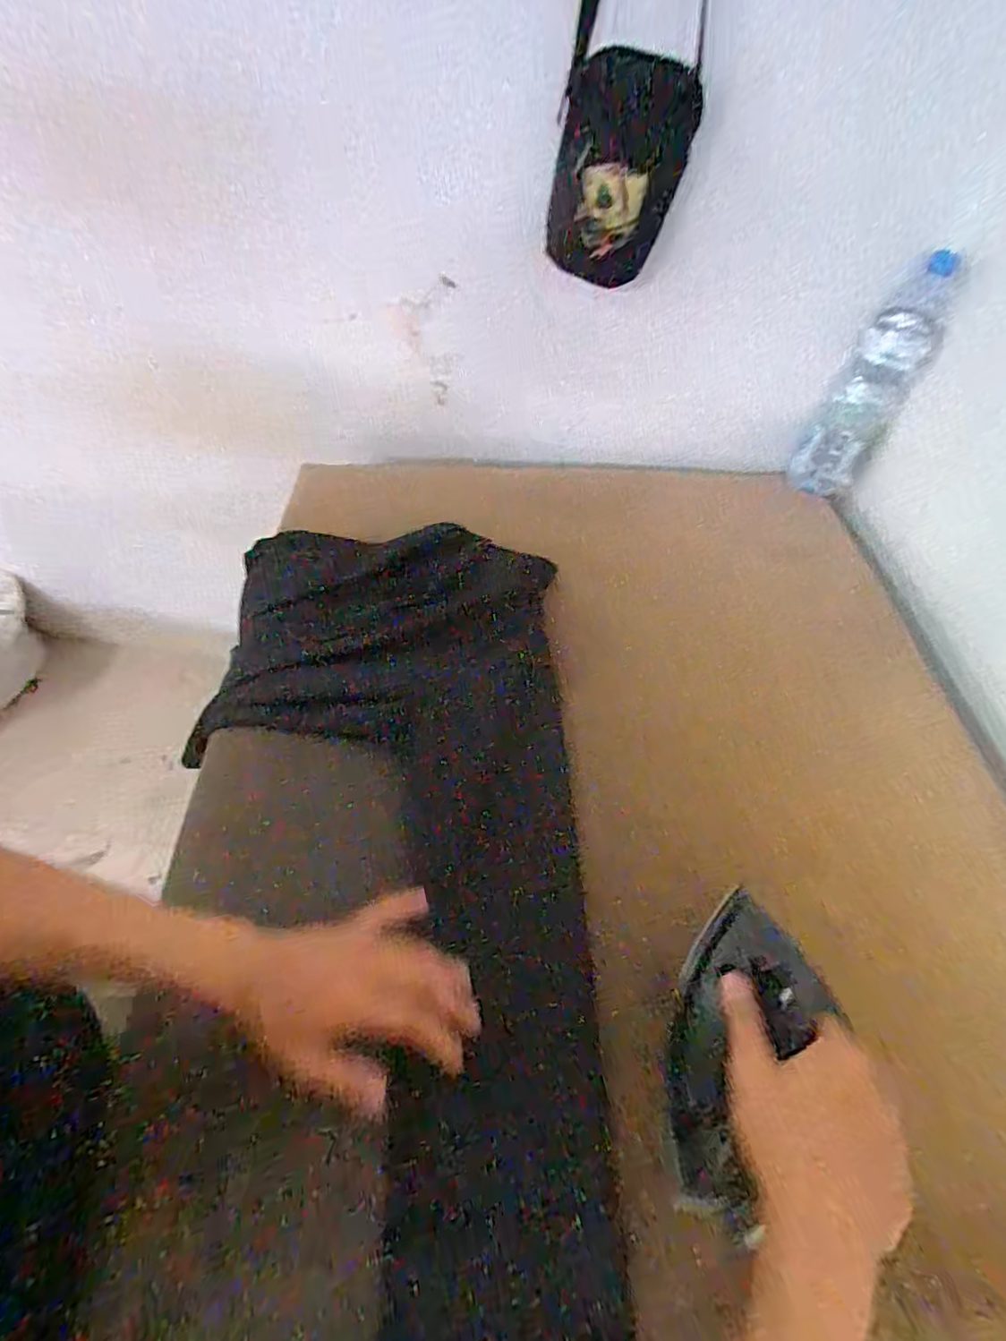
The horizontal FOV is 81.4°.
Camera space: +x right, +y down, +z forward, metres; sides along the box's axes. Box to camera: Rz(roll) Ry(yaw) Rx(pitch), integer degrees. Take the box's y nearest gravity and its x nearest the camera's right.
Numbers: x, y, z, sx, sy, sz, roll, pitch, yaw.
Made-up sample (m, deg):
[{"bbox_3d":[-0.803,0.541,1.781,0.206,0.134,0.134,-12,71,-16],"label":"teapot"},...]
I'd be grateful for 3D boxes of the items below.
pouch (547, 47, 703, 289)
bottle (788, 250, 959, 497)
[{"bbox_3d":[0.141,-0.584,0.708,0.163,0.221,0.042,-8,62,-14],"label":"pouch"},{"bbox_3d":[0.524,-0.408,0.854,0.084,0.304,0.083,-11,54,-10],"label":"bottle"}]

